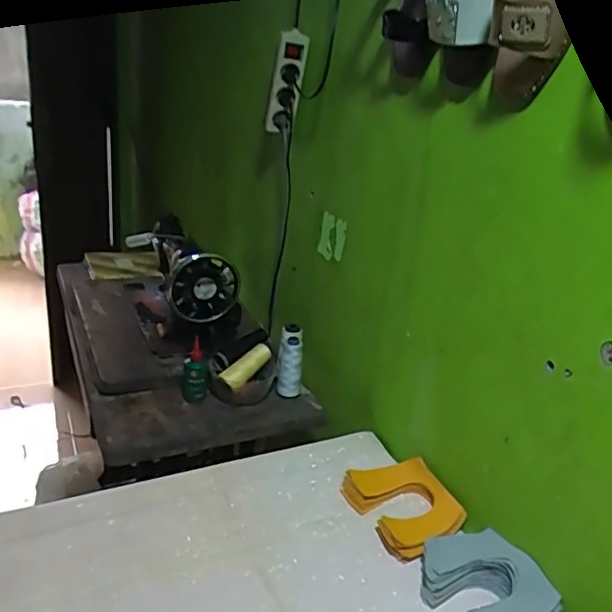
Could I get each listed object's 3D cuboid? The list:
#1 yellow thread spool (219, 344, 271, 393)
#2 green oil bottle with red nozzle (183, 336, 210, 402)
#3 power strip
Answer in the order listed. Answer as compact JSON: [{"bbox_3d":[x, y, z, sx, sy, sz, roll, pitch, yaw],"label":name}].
[{"bbox_3d":[-0.107,0.111,1.057,0.032,0.038,0.111,24,50,35],"label":"yellow thread spool"},{"bbox_3d":[-0.195,0.118,1.029,0.044,0.120,0.034,2,23,-10],"label":"green oil bottle with red nozzle"},{"bbox_3d":[-0.034,-0.393,1.033,0.055,0.194,0.031,-4,45,-23],"label":"power strip"}]

